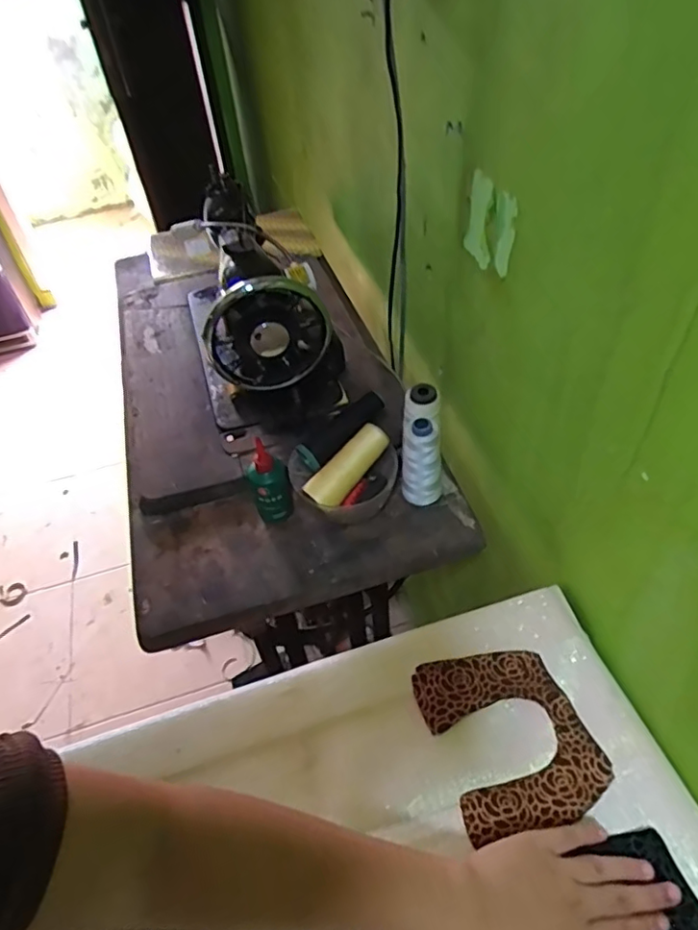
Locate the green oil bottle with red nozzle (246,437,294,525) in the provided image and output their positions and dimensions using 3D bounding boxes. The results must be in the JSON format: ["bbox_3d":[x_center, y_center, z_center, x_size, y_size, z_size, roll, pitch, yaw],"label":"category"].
[{"bbox_3d":[-0.090,0.024,0.680,0.046,0.104,0.039,-16,48,-9],"label":"green oil bottle with red nozzle"}]

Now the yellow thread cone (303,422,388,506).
[{"bbox_3d":[0.000,0.001,0.671,0.111,0.036,0.035,-45,57,-14],"label":"yellow thread cone"}]

